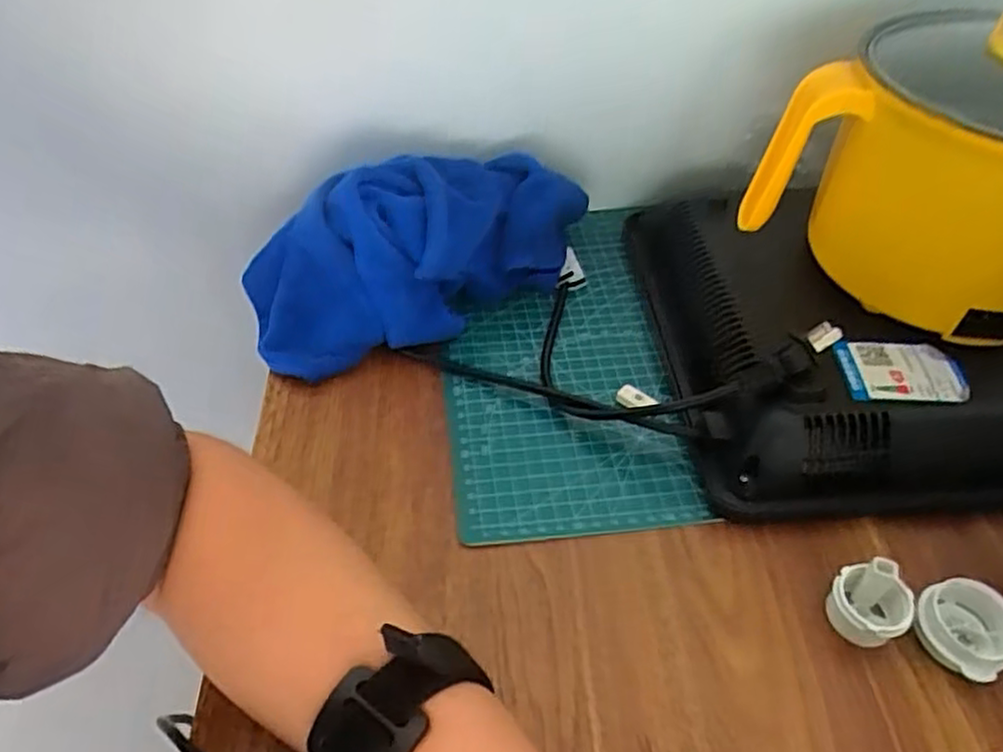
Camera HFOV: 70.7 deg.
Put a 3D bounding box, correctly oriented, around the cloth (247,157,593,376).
[{"bbox_3d":[-0.047,-0.086,0.473,0.240,0.095,0.095,-14,50,-15],"label":"cloth"}]

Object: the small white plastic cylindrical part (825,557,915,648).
[{"bbox_3d":[0.177,0.109,0.340,0.032,0.032,0.034,1,47,-1],"label":"small white plastic cylindrical part"}]

